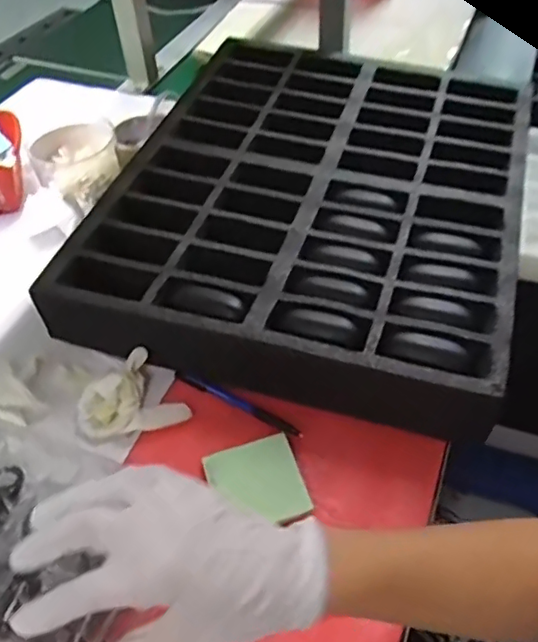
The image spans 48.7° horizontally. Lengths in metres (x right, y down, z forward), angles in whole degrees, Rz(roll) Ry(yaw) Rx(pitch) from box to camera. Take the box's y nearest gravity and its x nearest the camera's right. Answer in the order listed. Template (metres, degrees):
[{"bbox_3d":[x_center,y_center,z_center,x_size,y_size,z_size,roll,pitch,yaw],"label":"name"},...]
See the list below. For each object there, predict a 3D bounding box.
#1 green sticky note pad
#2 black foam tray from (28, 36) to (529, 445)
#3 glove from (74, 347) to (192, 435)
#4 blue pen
[{"bbox_3d":[-0.010,0.135,0.499,0.071,0.006,0.071,-20,63,-5],"label":"green sticky note pad"},{"bbox_3d":[0.062,-0.164,0.711,0.433,0.084,0.580,11,49,13],"label":"black foam tray"},{"bbox_3d":[-0.129,0.076,0.546,0.085,0.032,0.076,-28,51,-20],"label":"glove"},{"bbox_3d":[-0.029,0.073,0.552,0.137,0.013,0.014,26,54,25],"label":"blue pen"}]

